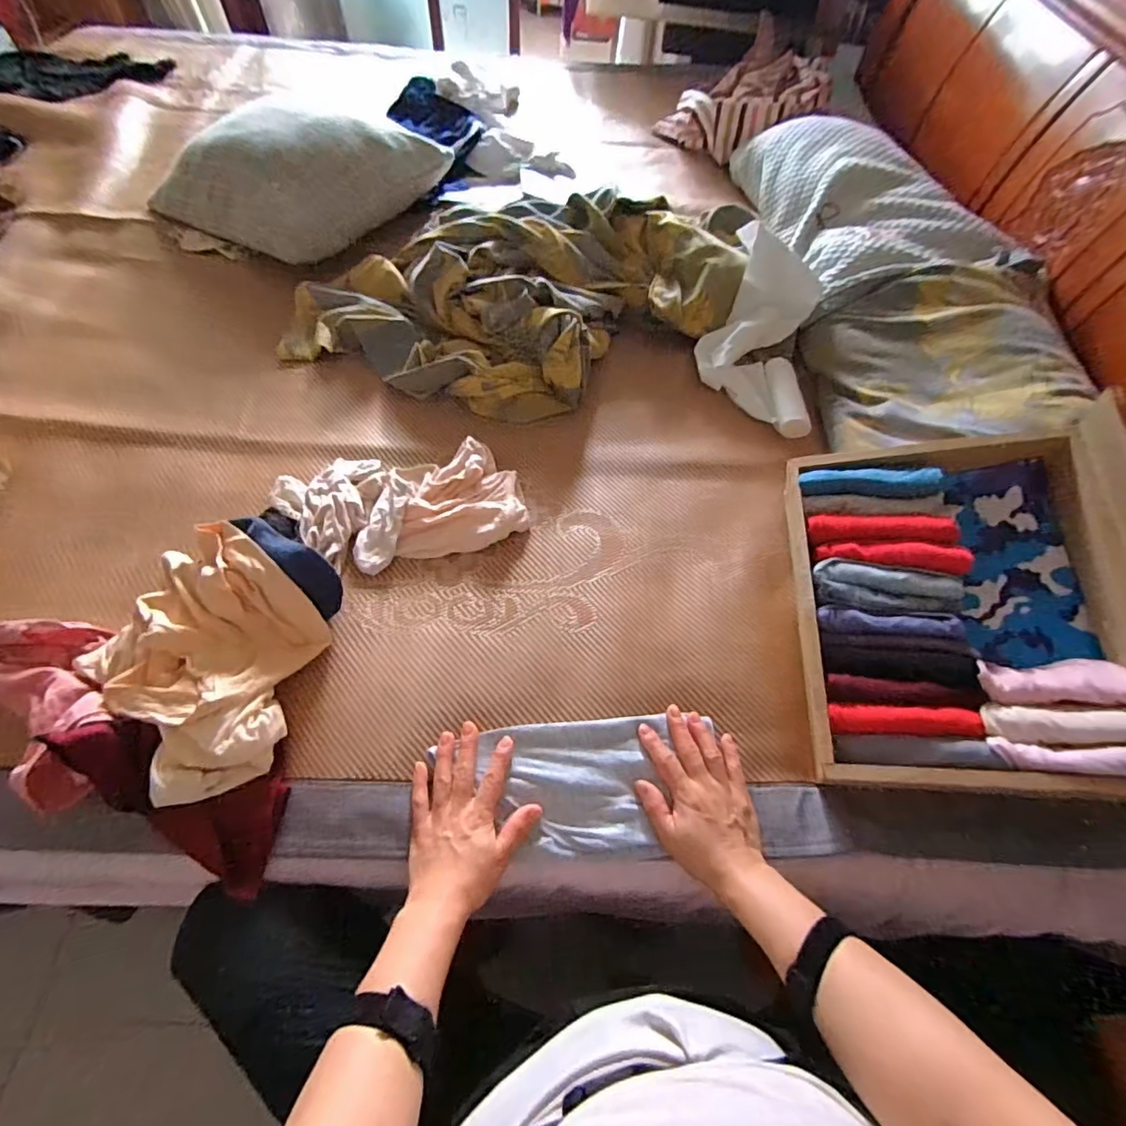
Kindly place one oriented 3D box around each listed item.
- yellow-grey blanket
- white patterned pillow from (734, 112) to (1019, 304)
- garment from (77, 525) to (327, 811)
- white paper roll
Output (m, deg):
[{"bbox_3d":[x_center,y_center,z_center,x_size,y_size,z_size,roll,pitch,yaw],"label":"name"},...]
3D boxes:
[{"bbox_3d":[-0.065,-0.455,0.877,0.659,0.105,0.497,17,61,6],"label":"yellow-grey blanket"},{"bbox_3d":[0.543,-0.673,1.005,0.311,0.106,0.536,-5,59,-6],"label":"white patterned pillow"},{"bbox_3d":[-0.353,0.088,0.553,0.216,0.068,0.242,-39,70,-22],"label":"garment"},{"bbox_3d":[0.306,-0.354,0.838,0.176,0.082,0.333,8,78,1],"label":"white paper roll"}]

